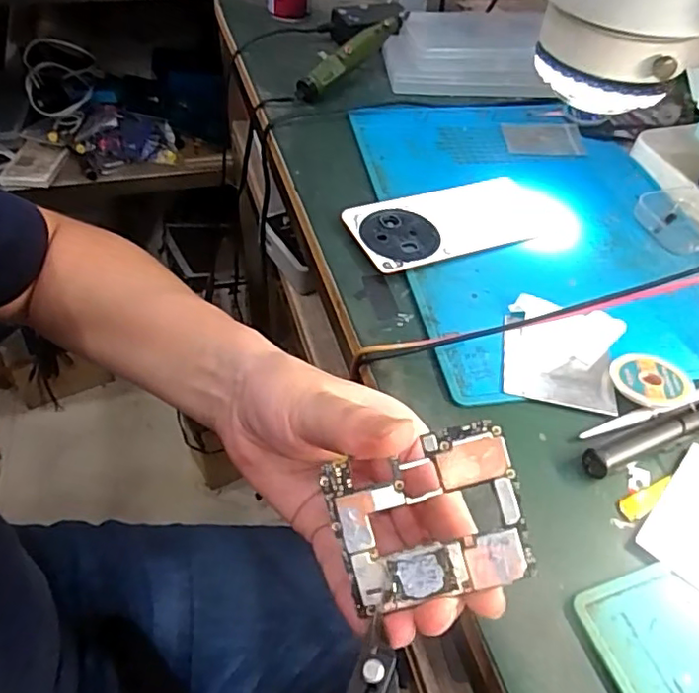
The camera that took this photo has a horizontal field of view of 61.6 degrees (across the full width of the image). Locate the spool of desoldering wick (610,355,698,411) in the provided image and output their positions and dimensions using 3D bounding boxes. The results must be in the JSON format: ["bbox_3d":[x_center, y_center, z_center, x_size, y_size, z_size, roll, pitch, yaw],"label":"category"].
[{"bbox_3d":[0.182,0.020,0.355,0.046,0.013,0.041,32,54,23],"label":"spool of desoldering wick"}]

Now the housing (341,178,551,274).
[{"bbox_3d":[0.077,-0.096,0.452,0.151,0.012,0.078,-15,51,-16],"label":"housing"}]

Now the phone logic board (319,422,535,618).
[{"bbox_3d":[0.028,0.061,0.209,0.066,0.004,0.055,-15,87,5],"label":"phone logic board"}]

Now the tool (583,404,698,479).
[{"bbox_3d":[0.185,0.048,0.334,0.122,0.013,0.015,-17,52,-17],"label":"tool"}]

